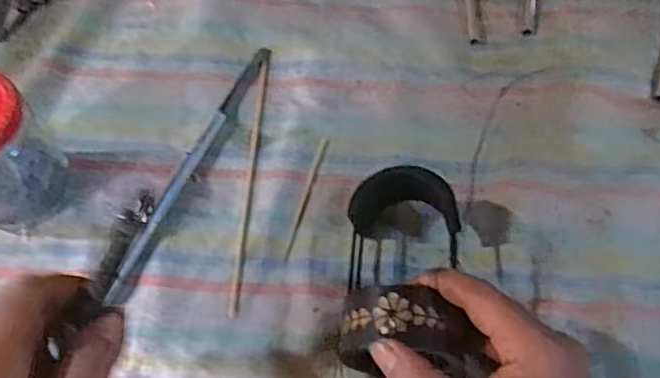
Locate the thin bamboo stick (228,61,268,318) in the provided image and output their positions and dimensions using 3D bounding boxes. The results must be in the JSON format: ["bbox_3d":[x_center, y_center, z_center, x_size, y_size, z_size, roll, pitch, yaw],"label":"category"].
[{"bbox_3d":[-0.056,-0.010,0.416,0.008,0.004,0.202,3,63,3],"label":"thin bamboo stick"}]

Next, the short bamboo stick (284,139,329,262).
[{"bbox_3d":[-0.017,0.005,0.409,0.006,0.004,0.097,14,64,8],"label":"short bamboo stick"}]

